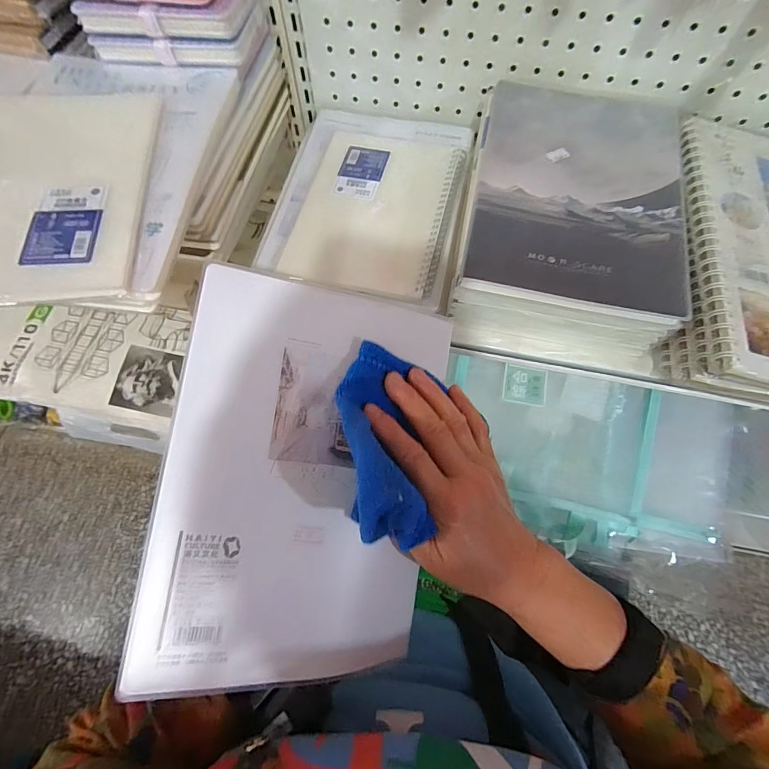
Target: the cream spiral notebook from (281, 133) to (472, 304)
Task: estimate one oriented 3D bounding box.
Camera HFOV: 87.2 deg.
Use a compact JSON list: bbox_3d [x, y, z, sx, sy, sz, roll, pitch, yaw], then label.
[{"bbox_3d":[-0.008,-0.187,0.421,0.152,0.012,0.206,13,67,6],"label":"cream spiral notebook"}]

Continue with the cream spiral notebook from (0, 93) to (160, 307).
[{"bbox_3d":[-0.259,-0.153,0.307,0.149,0.014,0.222,-4,67,-2],"label":"cream spiral notebook"}]

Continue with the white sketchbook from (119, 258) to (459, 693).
[{"bbox_3d":[-0.049,0.059,0.279,0.183,0.015,0.257,11,79,-21],"label":"white sketchbook"}]

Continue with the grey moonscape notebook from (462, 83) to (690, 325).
[{"bbox_3d":[0.179,-0.186,0.375,0.179,0.016,0.253,11,67,5],"label":"grey moonscape notebook"}]

